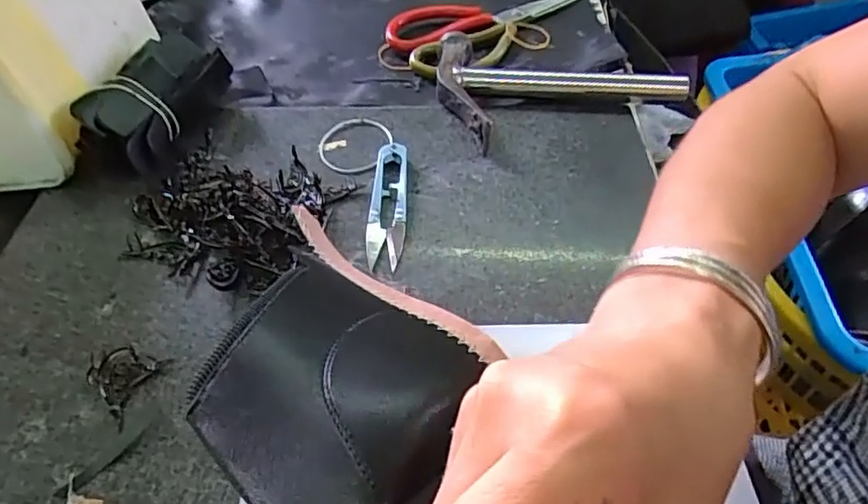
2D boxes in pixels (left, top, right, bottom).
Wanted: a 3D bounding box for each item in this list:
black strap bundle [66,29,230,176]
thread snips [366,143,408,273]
[{"bbox_3d":[-0.188,-0.100,0.414,0.058,0.049,0.118,8,47,9],"label":"black strap bundle"},{"bbox_3d":[-0.028,-0.033,0.378,0.023,0.010,0.101,0,46,2],"label":"thread snips"}]

